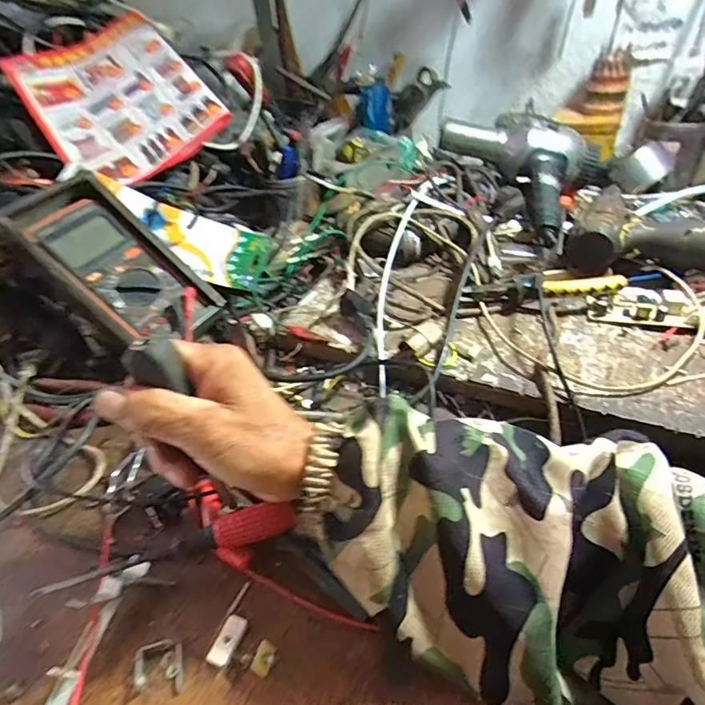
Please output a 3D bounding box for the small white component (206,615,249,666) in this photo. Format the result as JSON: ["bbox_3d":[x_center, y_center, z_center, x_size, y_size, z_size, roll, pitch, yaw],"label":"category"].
[{"bbox_3d":[-0.076,0.176,0.279,0.014,0.006,0.028,12,44,20],"label":"small white component"}]

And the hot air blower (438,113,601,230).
[{"bbox_3d":[0.213,-0.260,0.616,0.192,0.080,0.254,21,47,27],"label":"hot air blower"}]

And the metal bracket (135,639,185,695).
[{"bbox_3d":[-0.113,0.185,0.268,0.024,0.011,0.027,-15,42,-10],"label":"metal bracket"}]

